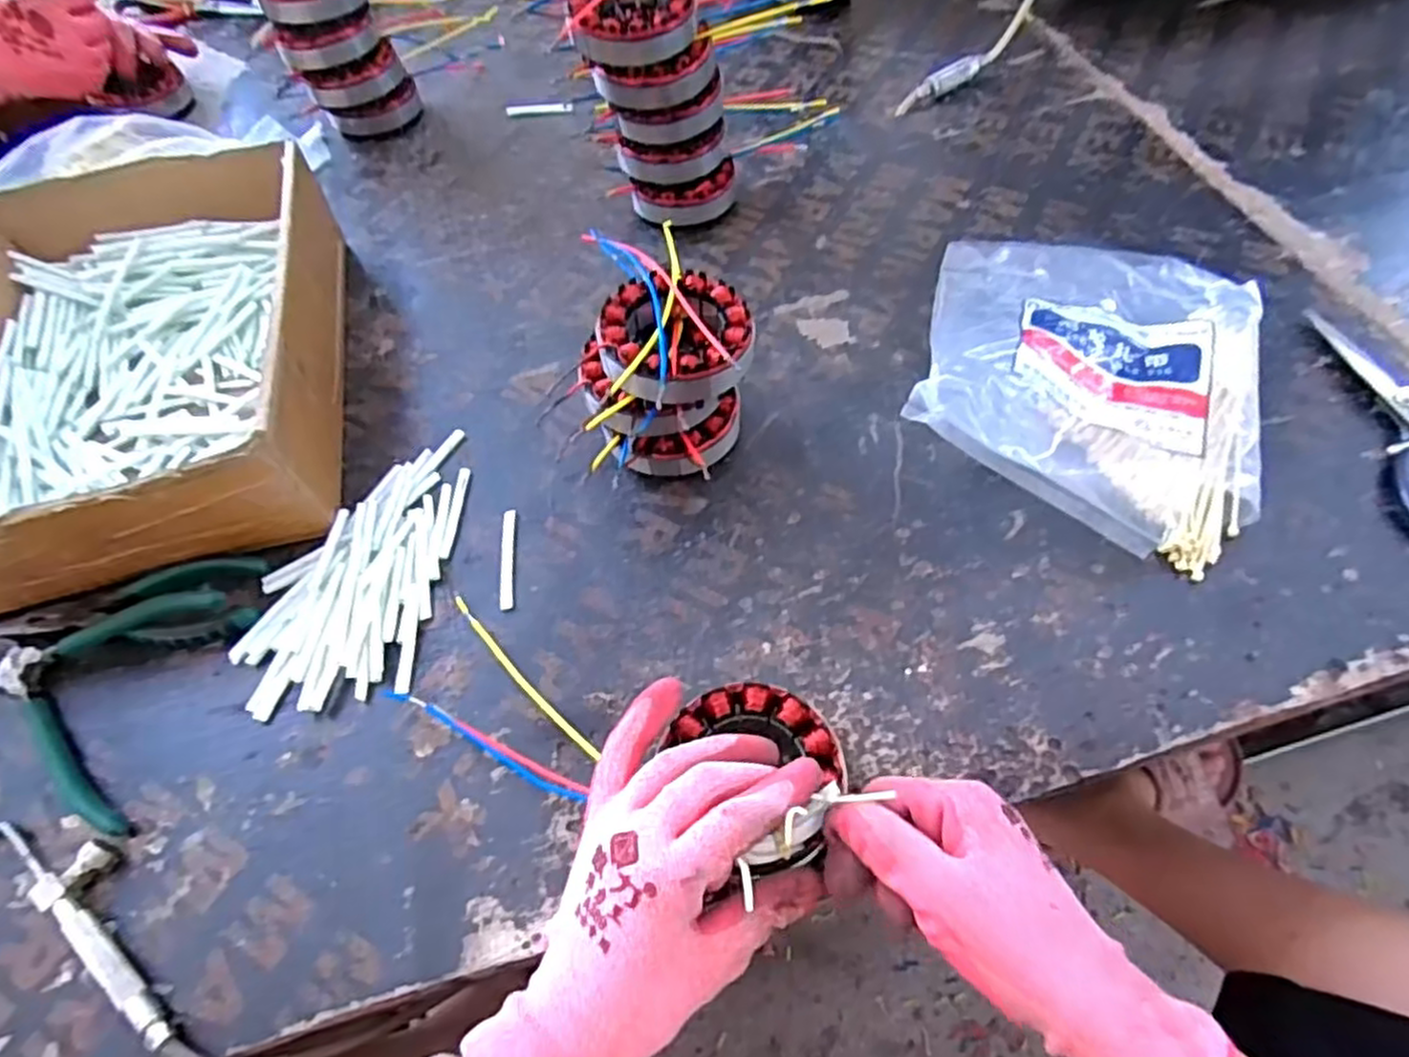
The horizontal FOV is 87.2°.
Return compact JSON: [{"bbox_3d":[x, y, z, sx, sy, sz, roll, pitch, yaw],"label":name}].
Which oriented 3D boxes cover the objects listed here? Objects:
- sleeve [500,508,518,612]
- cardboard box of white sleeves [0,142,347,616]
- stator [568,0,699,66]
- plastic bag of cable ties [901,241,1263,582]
[{"bbox_3d":[-0.118,0.018,0.443,0.008,0.004,0.067,-7,58,0],"label":"sleeve"},{"bbox_3d":[-0.383,-0.124,0.503,0.246,0.089,0.347,-15,58,-5],"label":"cardboard box of white sleeves"},{"bbox_3d":[-0.046,-0.351,0.504,0.080,0.036,0.074,-2,58,3],"label":"stator"},{"bbox_3d":[0.241,-0.111,0.456,0.196,0.068,0.249,17,61,14],"label":"plastic bag of cable ties"}]

